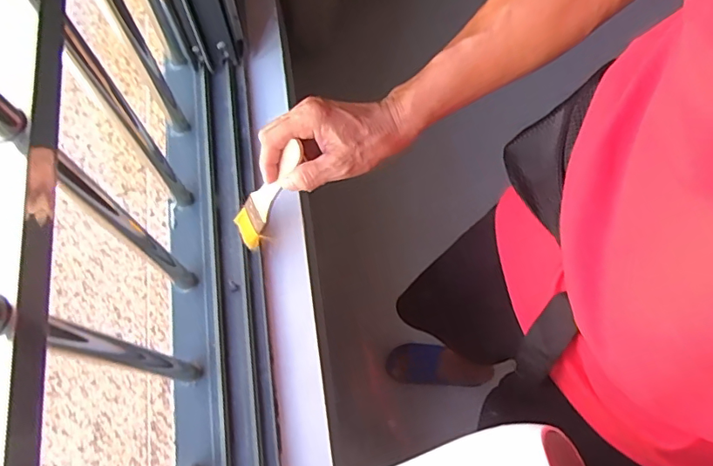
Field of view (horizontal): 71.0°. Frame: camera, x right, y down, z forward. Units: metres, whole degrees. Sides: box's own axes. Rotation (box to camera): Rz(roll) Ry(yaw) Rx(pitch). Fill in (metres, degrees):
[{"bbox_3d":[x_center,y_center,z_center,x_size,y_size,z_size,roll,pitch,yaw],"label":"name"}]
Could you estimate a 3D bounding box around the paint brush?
[{"bbox_3d":[-0.093,-0.037,0.514,0.010,0.145,0.043,-15,67,-43],"label":"paint brush"}]

